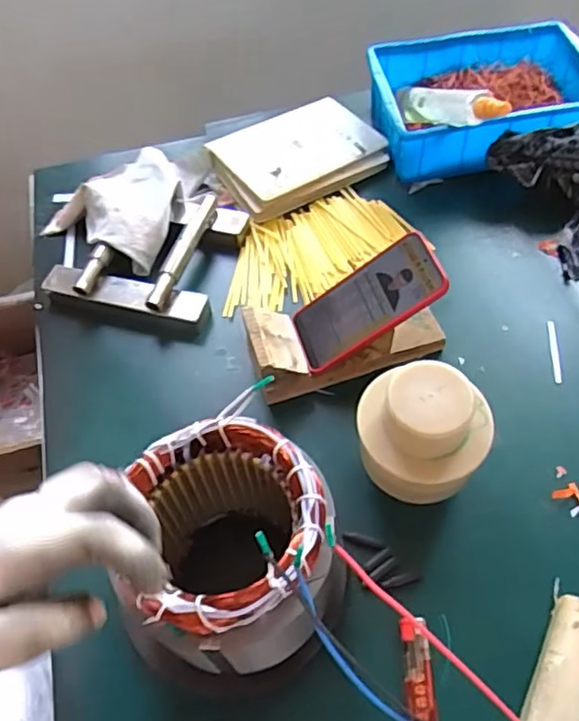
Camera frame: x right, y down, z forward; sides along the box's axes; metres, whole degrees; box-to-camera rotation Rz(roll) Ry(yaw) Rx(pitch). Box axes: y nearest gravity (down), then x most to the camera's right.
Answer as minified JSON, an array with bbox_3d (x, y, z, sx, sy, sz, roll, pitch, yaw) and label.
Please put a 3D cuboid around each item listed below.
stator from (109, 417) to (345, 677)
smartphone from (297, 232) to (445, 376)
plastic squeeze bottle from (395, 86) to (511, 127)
[{"bbox_3d":[-0.040,0.148,0.453,0.142,0.159,0.144,-2,55,3],"label":"stator"},{"bbox_3d":[0.076,-0.060,0.624,0.163,0.014,0.080,-33,53,21],"label":"smartphone"},{"bbox_3d":[0.198,-0.312,0.758,0.032,0.049,0.193,-26,30,-14],"label":"plastic squeeze bottle"}]

